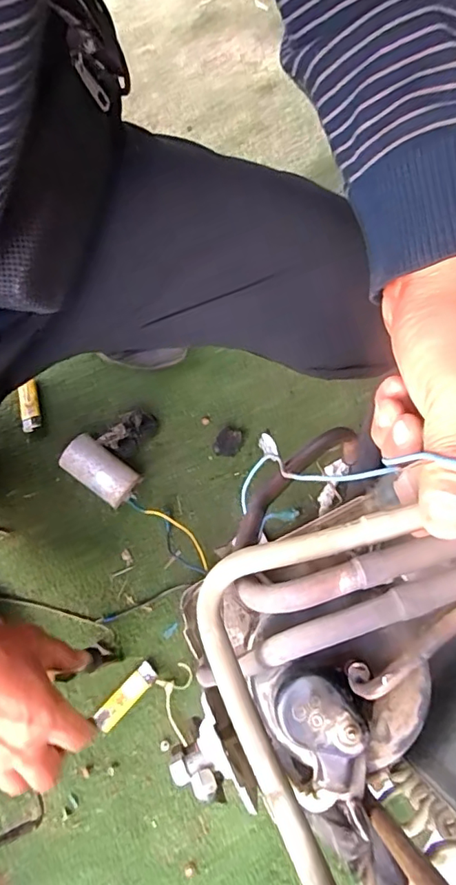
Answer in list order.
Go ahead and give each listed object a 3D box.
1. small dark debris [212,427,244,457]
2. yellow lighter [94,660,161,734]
[{"bbox_3d":[0.001,0.000,0.685,0.032,0.021,0.039,32,75,9],"label":"small dark debris"},{"bbox_3d":[-0.116,0.287,0.601,0.024,0.008,0.081,43,77,11],"label":"yellow lighter"}]

